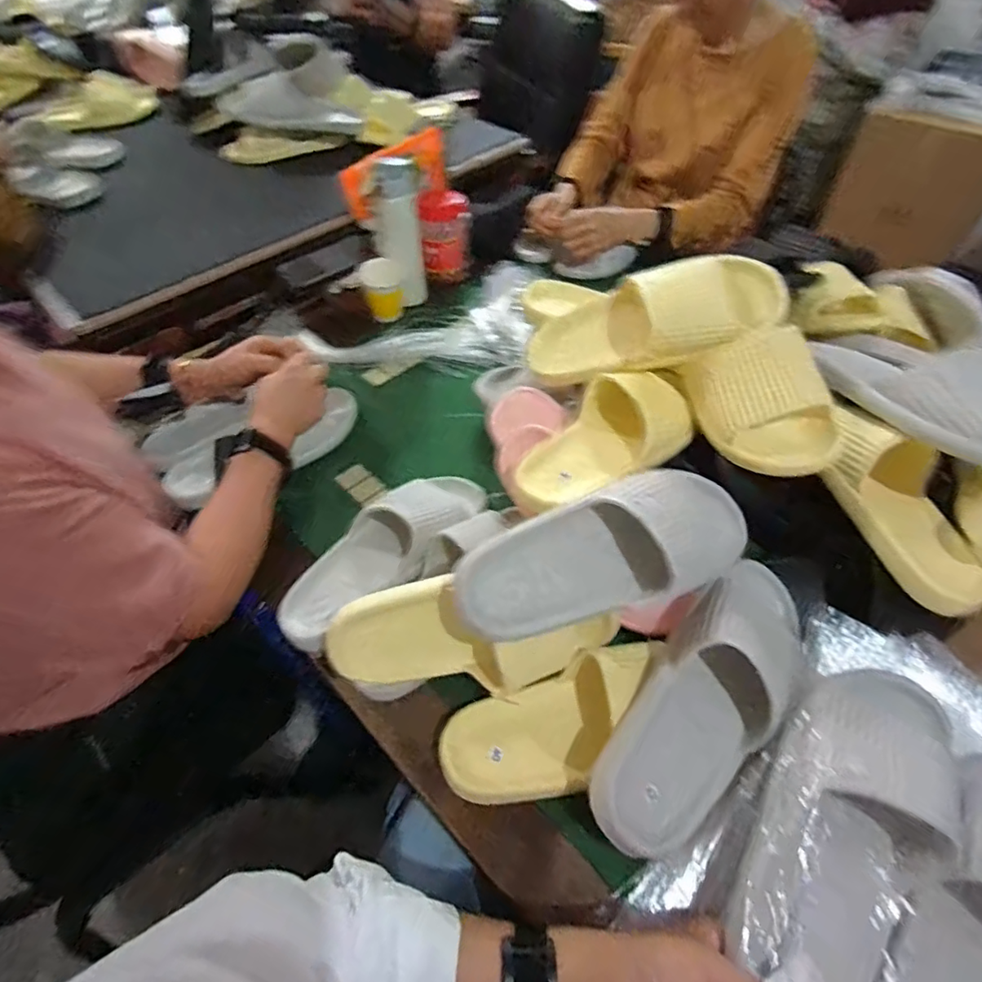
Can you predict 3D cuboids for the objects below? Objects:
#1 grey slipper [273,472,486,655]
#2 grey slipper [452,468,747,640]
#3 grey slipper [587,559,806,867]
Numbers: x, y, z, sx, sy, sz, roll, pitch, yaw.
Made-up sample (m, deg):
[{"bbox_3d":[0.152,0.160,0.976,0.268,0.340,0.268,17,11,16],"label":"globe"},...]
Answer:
[{"bbox_3d":[-0.118,0.059,0.624,0.103,0.067,0.270,34,60,25],"label":"grey slipper"},{"bbox_3d":[0.101,0.052,0.484,0.272,0.083,0.110,-16,84,-12],"label":"grey slipper"},{"bbox_3d":[0.184,0.171,0.463,0.103,0.080,0.273,33,71,24],"label":"grey slipper"}]

